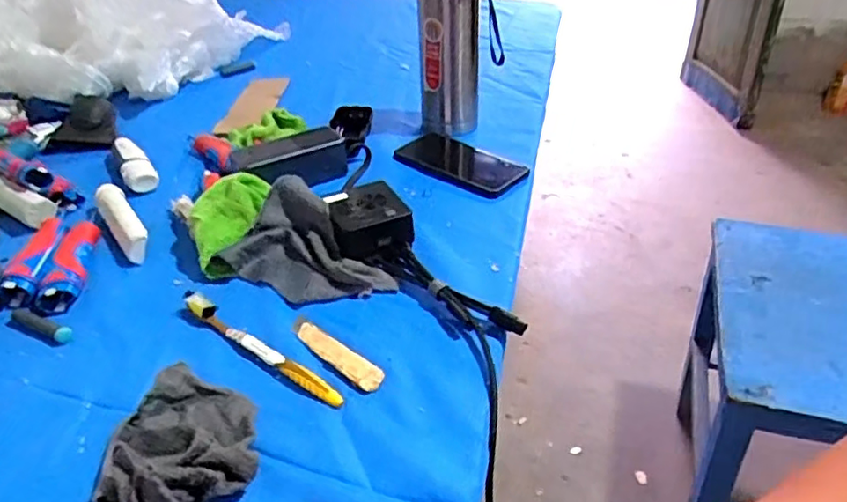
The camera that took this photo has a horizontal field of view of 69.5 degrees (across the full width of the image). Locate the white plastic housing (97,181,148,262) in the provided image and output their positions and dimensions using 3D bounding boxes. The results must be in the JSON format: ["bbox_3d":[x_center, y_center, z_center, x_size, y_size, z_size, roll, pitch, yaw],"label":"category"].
[{"bbox_3d":[-0.322,-0.032,0.652,0.029,0.030,0.137,-23,42,-28],"label":"white plastic housing"}]

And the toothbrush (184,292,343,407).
[{"bbox_3d":[-0.136,0.077,0.504,0.183,0.015,0.014,24,43,30],"label":"toothbrush"}]

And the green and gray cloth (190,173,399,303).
[{"bbox_3d":[-0.141,-0.010,0.588,0.114,0.060,0.202,-30,45,-34],"label":"green and gray cloth"}]

